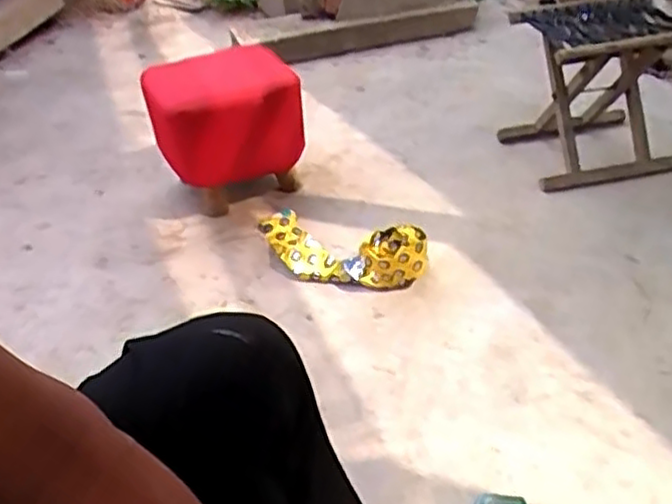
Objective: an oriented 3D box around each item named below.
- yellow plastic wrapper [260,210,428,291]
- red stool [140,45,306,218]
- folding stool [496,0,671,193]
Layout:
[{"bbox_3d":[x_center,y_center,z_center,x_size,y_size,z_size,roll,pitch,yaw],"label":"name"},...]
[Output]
[{"bbox_3d":[-0.014,-0.021,1.310,0.370,0.098,0.141,22,44,31],"label":"yellow plastic wrapper"},{"bbox_3d":[-0.225,-0.245,1.496,0.291,0.281,0.242,-13,37,-14],"label":"red stool"},{"bbox_3d":[0.557,-0.335,1.520,0.305,0.319,0.283,-10,37,-6],"label":"folding stool"}]

